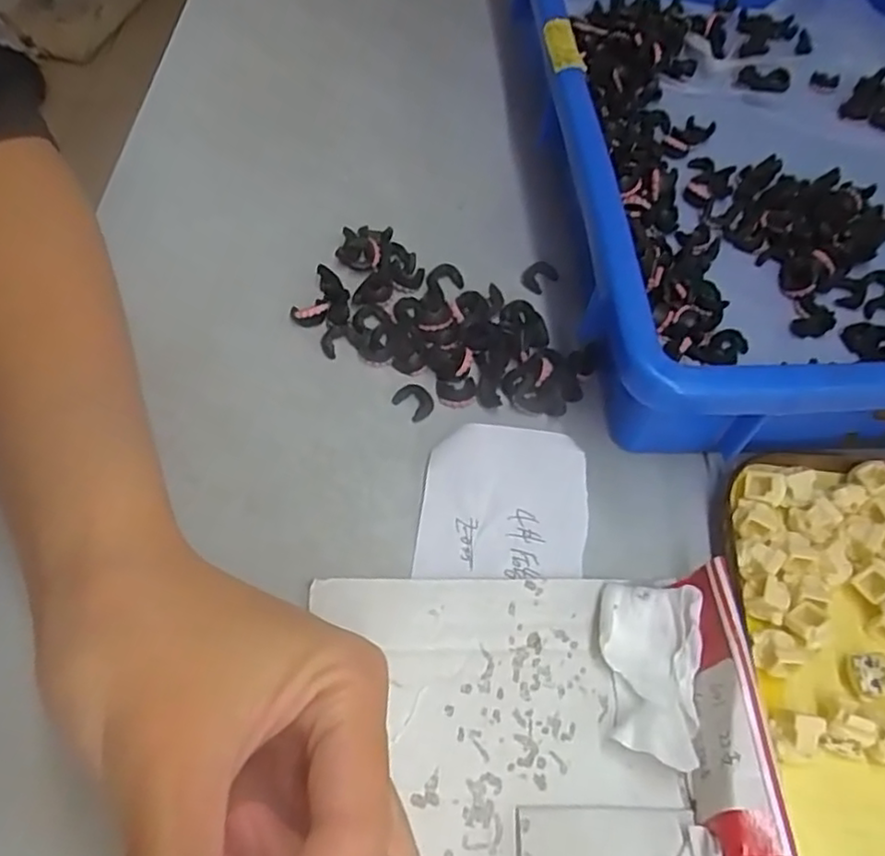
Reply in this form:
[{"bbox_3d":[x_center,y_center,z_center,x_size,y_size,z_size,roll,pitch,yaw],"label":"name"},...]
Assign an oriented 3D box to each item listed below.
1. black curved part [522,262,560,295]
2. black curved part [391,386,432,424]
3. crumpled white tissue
[{"bbox_3d":[0.044,-0.071,0.311,0.015,0.004,0.014,-39,67,-22],"label":"black curved part"},{"bbox_3d":[-0.011,-0.011,0.271,0.015,0.006,0.013,41,65,21],"label":"black curved part"},{"bbox_3d":[0.065,0.076,0.216,0.030,0.014,0.054,10,59,5],"label":"crumpled white tissue"}]

